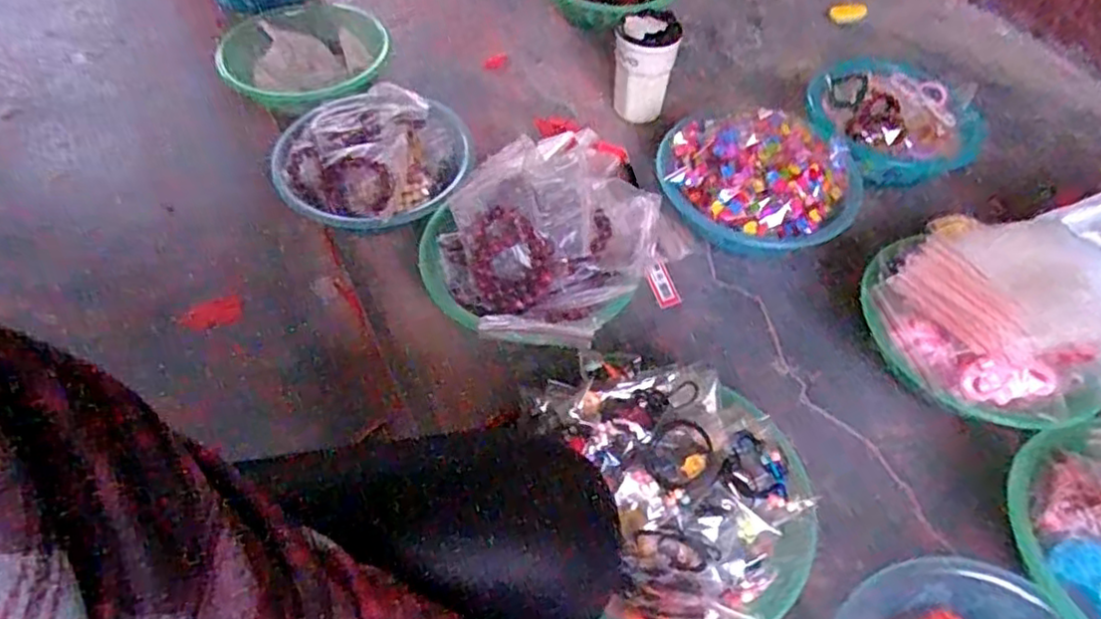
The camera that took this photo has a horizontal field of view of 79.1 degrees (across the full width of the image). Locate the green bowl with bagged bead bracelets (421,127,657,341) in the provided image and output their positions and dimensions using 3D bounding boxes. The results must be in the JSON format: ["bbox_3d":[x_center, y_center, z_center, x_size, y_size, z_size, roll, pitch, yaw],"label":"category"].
[{"bbox_3d":[-0.016,-0.081,0.702,0.236,0.112,0.244,1,52,-2],"label":"green bowl with bagged bead bracelets"}]

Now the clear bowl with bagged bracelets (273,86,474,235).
[{"bbox_3d":[-0.221,-0.193,0.844,0.230,0.089,0.232,1,52,-2],"label":"clear bowl with bagged bracelets"}]

